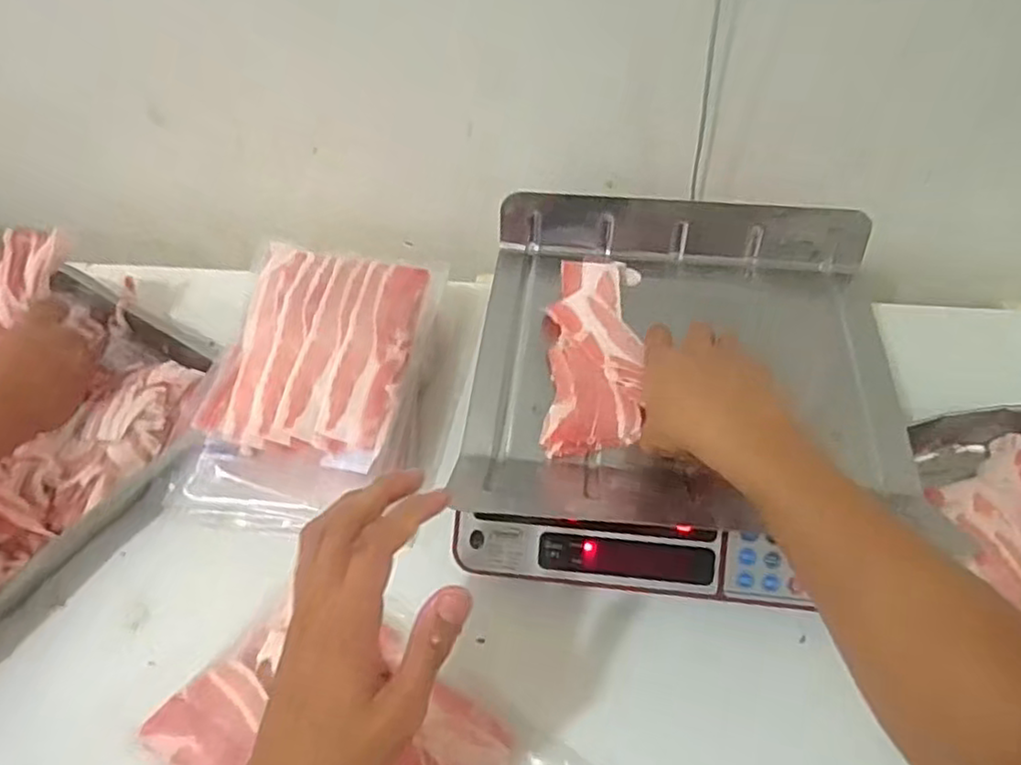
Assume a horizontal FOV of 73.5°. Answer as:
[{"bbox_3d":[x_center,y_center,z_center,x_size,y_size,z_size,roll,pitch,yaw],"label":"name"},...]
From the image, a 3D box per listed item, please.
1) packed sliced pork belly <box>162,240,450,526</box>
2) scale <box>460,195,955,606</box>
[{"bbox_3d":[-0.177,-0.007,0.634,0.178,0.046,0.285,13,70,0],"label":"packed sliced pork belly"},{"bbox_3d":[0.148,0.005,0.616,0.350,0.165,0.342,5,49,5],"label":"scale"}]

